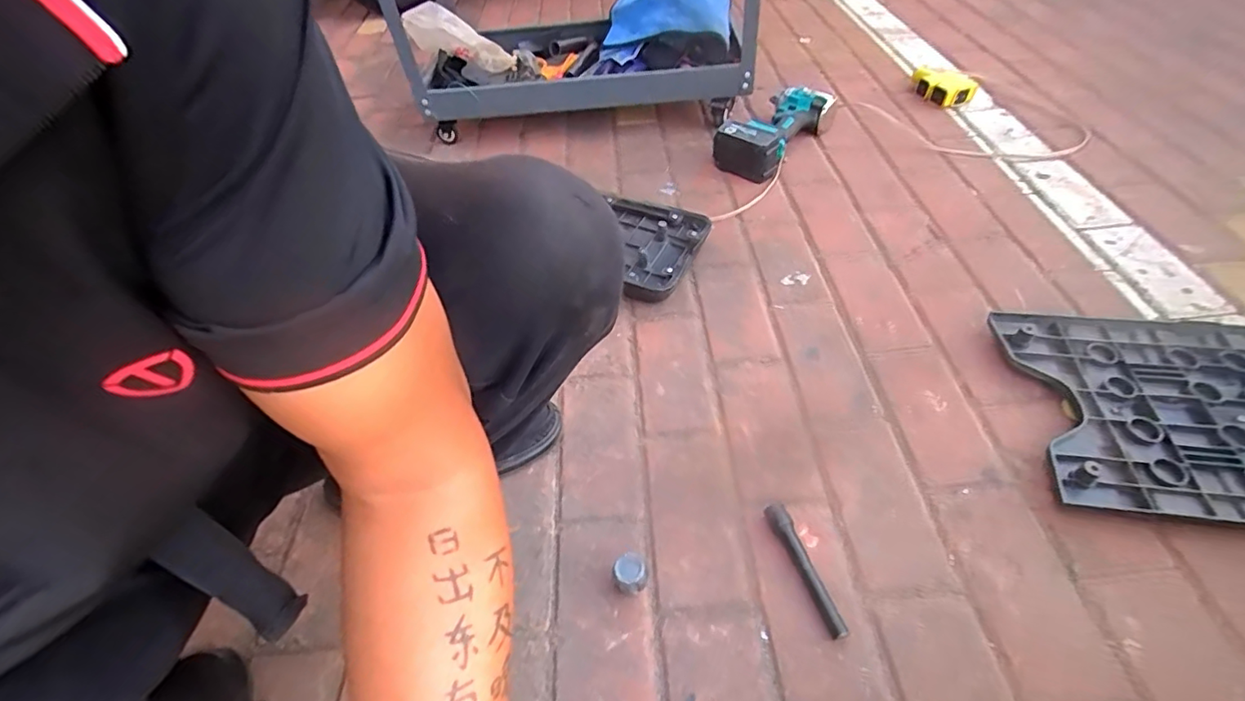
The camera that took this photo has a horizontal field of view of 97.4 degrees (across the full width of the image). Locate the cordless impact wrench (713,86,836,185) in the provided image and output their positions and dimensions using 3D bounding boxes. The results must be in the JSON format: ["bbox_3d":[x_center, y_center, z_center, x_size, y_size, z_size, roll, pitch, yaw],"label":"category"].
[{"bbox_3d":[0.287,-0.420,1.056,0.128,0.080,0.257,29,57,27],"label":"cordless impact wrench"}]

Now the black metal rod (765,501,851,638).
[{"bbox_3d":[0.177,0.208,0.528,0.019,0.016,0.128,-17,50,-10],"label":"black metal rod"}]

